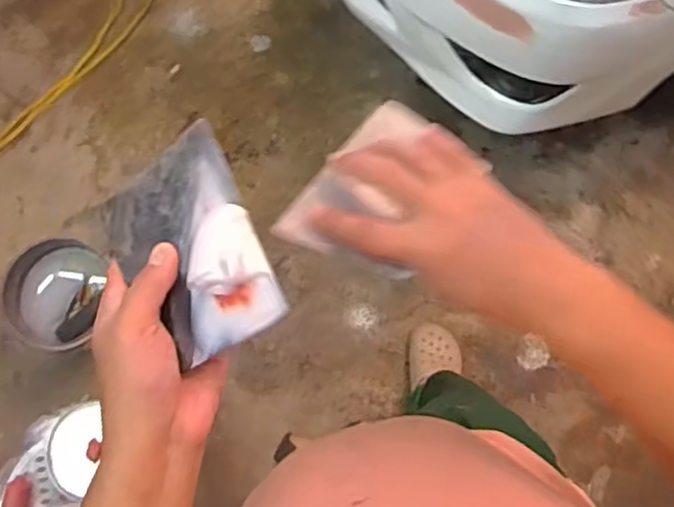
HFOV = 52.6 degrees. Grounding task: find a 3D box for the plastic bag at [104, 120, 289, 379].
[{"bbox_3d":[-0.092,-0.001,0.412,0.093,0.019,0.135,-37,65,20],"label":"plastic bag"}]

